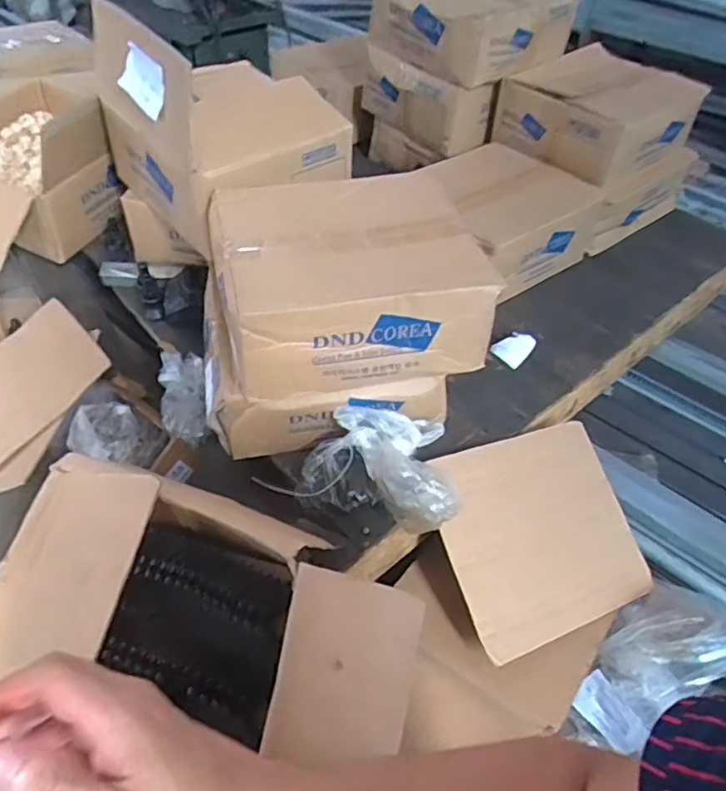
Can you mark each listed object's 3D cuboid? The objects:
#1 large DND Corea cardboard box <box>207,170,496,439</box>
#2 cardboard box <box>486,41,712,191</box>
[{"bbox_3d":[-0.037,-0.147,0.811,0.337,0.177,0.283,-6,46,-12],"label":"large DND Corea cardboard box"},{"bbox_3d":[0.474,-0.579,1.256,0.304,0.134,0.320,-30,55,-30],"label":"cardboard box"}]

